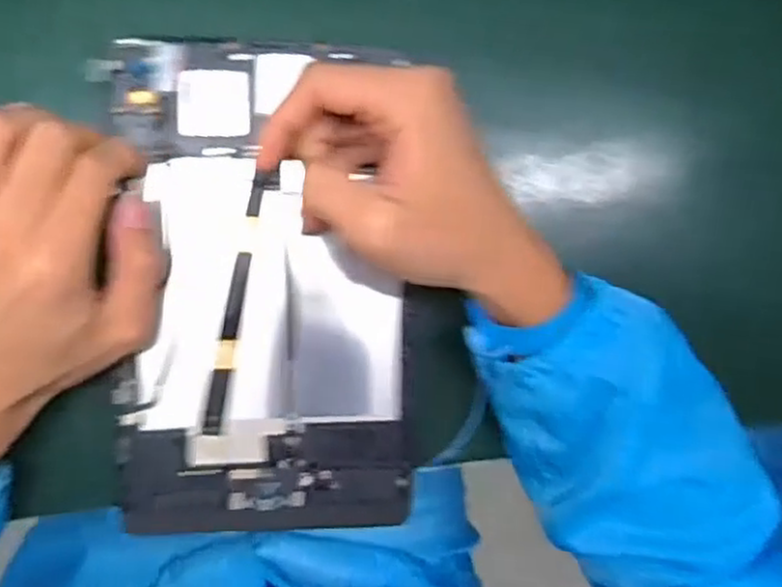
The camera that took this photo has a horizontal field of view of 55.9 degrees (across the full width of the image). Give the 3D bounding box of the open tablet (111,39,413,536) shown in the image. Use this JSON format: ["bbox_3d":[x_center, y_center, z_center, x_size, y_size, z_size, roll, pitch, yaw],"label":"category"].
[{"bbox_3d":[-0.063,0.001,0.383,0.146,0.012,0.251,0,93,-9],"label":"open tablet"}]

